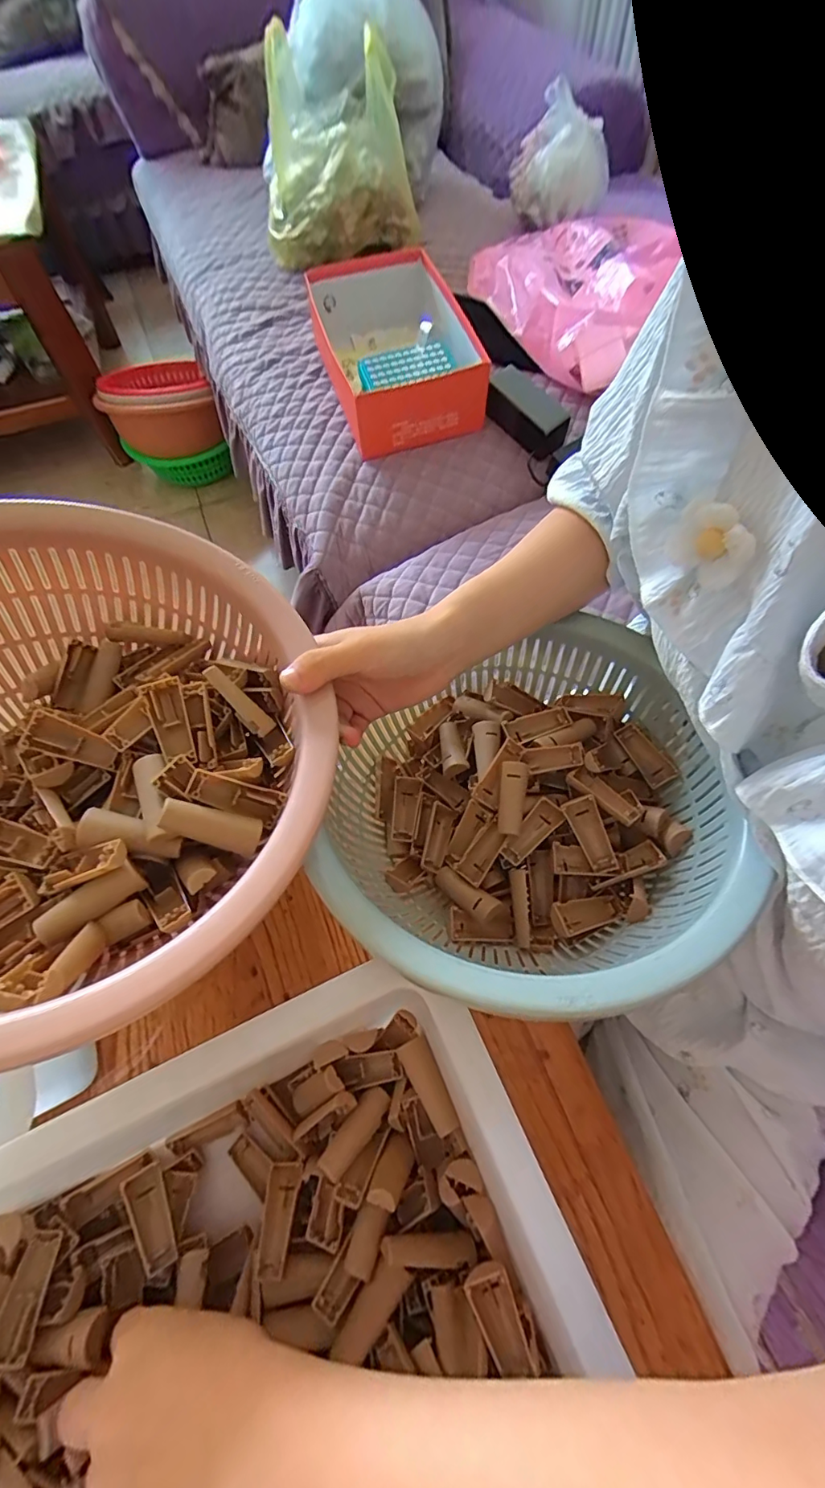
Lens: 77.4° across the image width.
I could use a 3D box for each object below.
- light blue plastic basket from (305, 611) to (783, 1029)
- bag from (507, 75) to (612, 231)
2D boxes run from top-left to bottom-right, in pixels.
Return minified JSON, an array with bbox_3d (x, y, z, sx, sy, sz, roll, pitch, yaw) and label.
[{"bbox_3d":[0.076,0.039,0.344,0.232,0.110,0.250,8,64,7],"label":"light blue plastic basket"},{"bbox_3d":[0.256,-0.998,0.876,0.165,0.135,0.121,7,64,6],"label":"bag"}]

